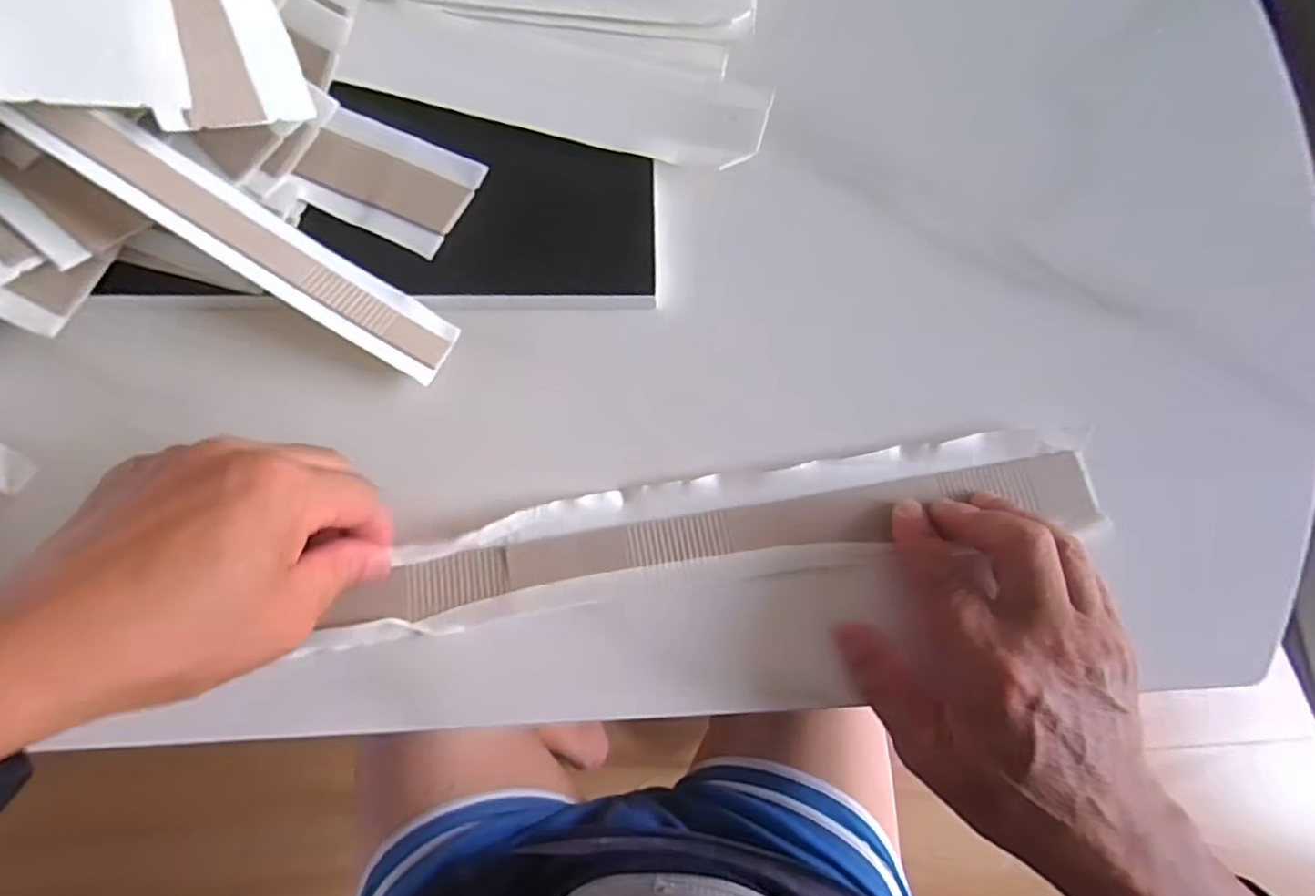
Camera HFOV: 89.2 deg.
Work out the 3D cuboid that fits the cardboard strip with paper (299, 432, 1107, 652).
[{"bbox_3d":[0.032,0.038,0.319,0.359,0.013,0.051,-10,73,-4],"label":"cardboard strip with paper"}]

